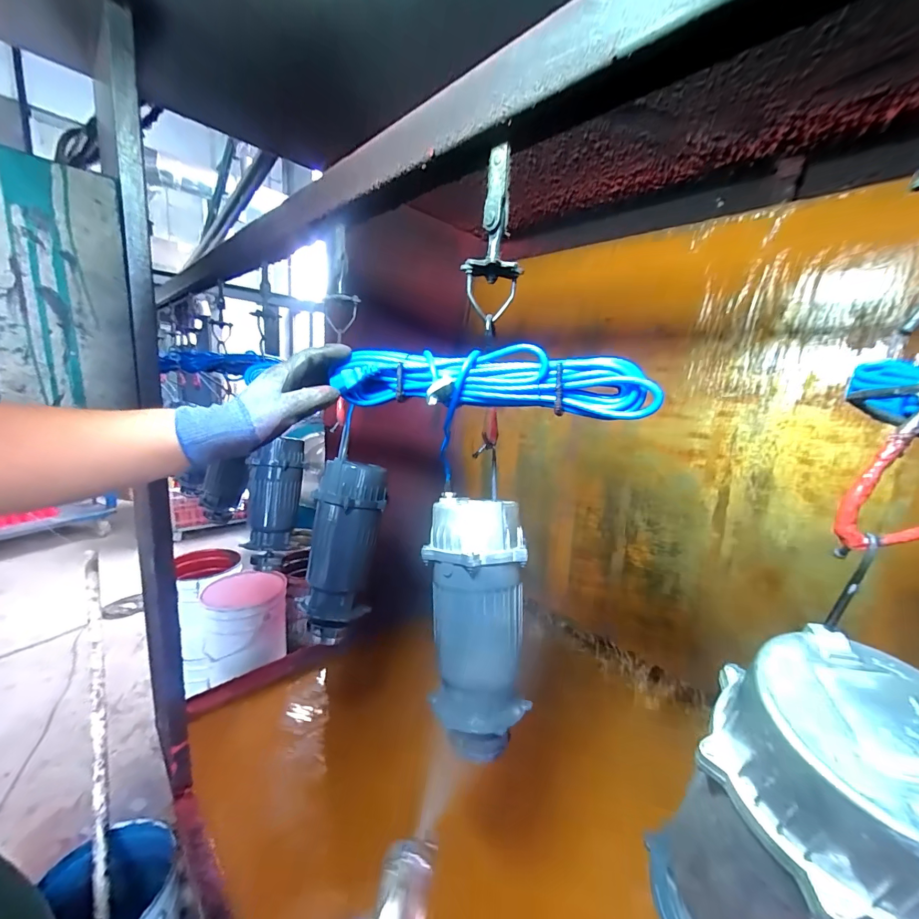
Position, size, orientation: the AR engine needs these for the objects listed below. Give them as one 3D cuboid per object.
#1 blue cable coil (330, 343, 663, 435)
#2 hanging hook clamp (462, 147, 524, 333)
[{"bbox_3d":[0.017,-0.090,0.454,0.372,0.067,0.041,7,10,20],"label":"blue cable coil"},{"bbox_3d":[0.042,-0.274,0.511,0.072,0.208,0.041,2,9,-4],"label":"hanging hook clamp"}]

